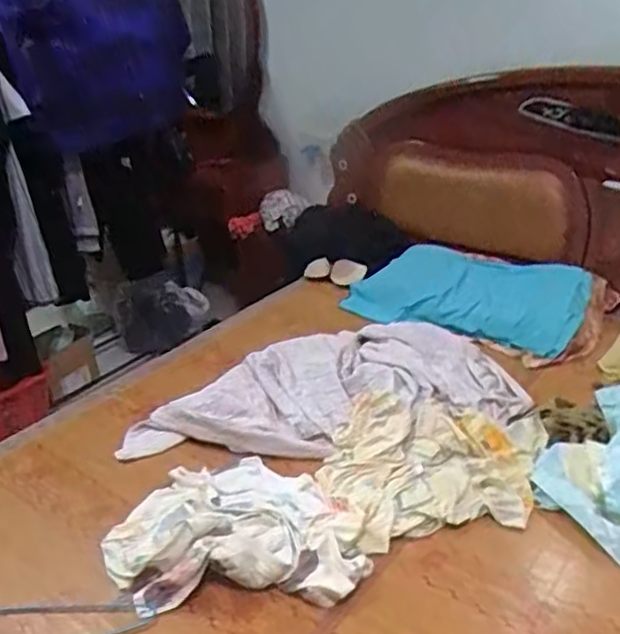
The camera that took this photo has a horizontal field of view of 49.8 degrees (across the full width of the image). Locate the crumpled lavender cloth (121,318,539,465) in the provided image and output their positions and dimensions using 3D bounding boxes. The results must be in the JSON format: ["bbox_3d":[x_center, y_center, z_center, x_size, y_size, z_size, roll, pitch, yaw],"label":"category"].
[{"bbox_3d":[0.034,0.146,1.596,0.913,0.065,0.380,-6,31,-7],"label":"crumpled lavender cloth"}]

